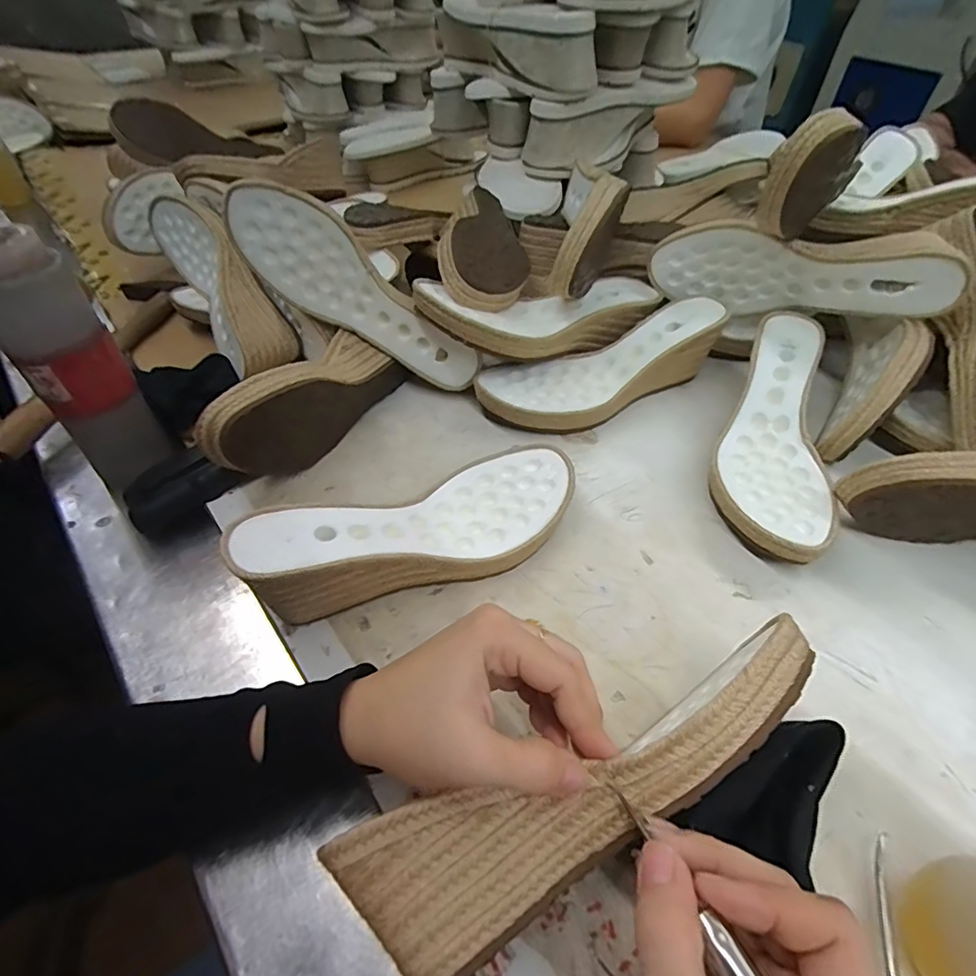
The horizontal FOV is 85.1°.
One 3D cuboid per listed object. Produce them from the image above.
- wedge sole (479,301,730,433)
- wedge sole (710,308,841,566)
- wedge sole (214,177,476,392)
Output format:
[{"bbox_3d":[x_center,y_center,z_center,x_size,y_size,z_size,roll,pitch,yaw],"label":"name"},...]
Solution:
[{"bbox_3d":[0.104,-0.107,0.476,0.224,0.066,0.072,-14,50,-13],"label":"wedge sole"},{"bbox_3d":[0.231,-0.047,0.420,0.080,0.065,0.230,18,51,14],"label":"wedge sole"},{"bbox_3d":[-0.114,-0.165,0.468,0.235,0.082,0.050,36,49,-15],"label":"wedge sole"}]

